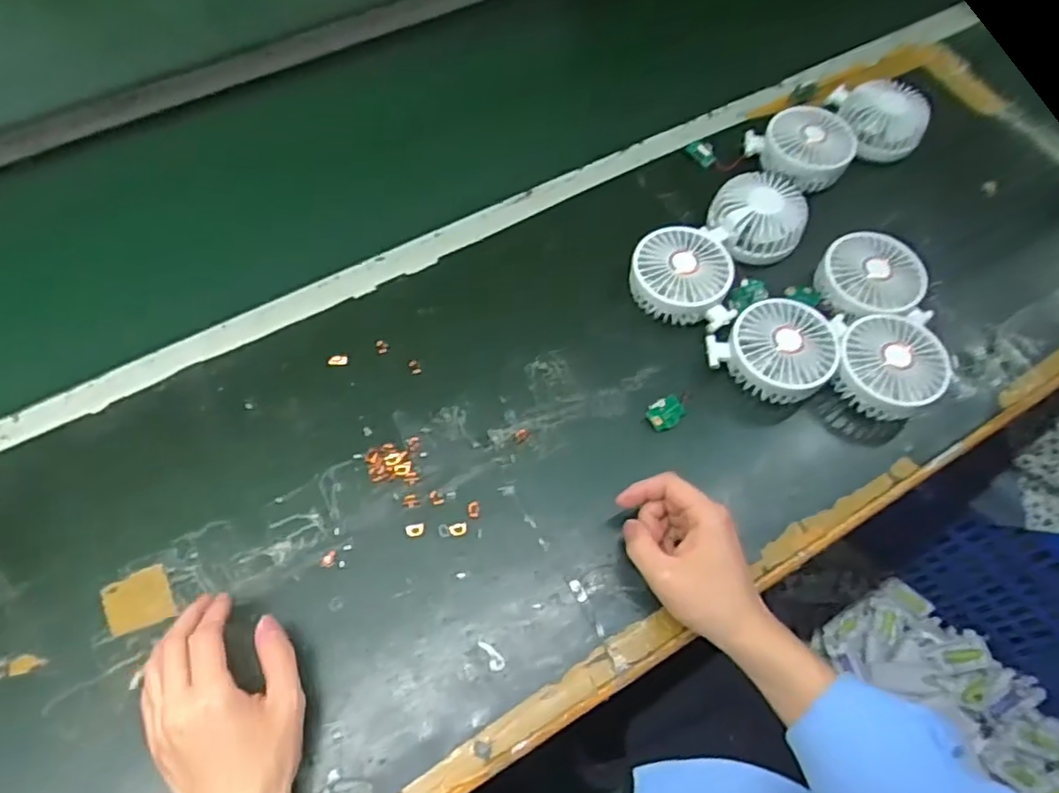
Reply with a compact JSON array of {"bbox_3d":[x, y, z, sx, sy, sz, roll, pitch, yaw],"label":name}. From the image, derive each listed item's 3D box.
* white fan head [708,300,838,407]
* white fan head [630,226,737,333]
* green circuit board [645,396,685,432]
[{"bbox_3d":[0.209,-0.040,0.570,0.099,0.047,0.083,33,66,17],"label":"white fan head"},{"bbox_3d":[0.138,-0.109,0.605,0.091,0.048,0.098,11,62,6],"label":"white fan head"},{"bbox_3d":[0.116,0.013,0.559,0.031,0.008,0.025,-29,65,-15],"label":"green circuit board"}]

